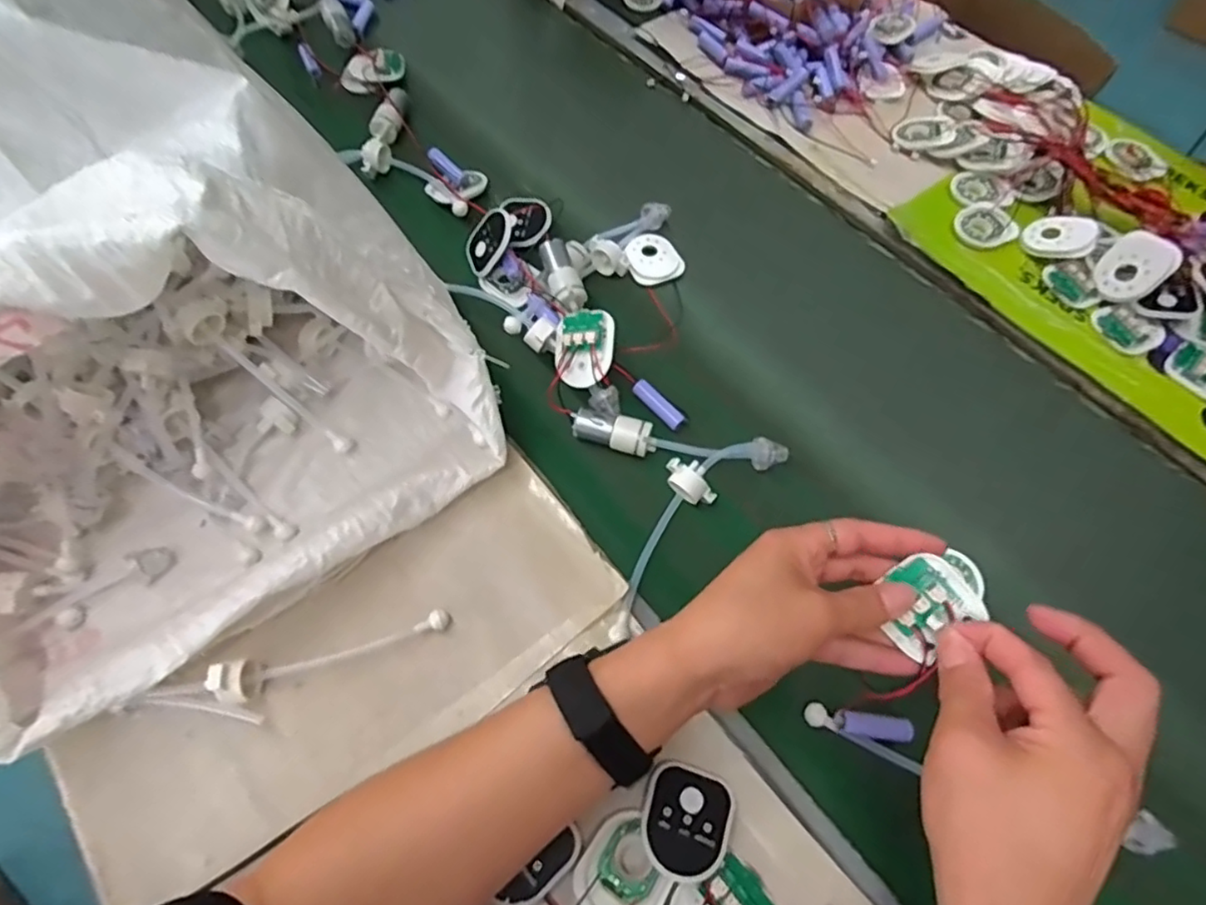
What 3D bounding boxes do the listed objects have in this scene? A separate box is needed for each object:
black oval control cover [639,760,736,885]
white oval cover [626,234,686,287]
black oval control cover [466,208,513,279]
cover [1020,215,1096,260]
[{"bbox_3d":[0.048,0.210,0.359,0.048,0.012,0.055,16,64,9],"label":"black oval control cover"},{"bbox_3d":[0.047,-0.181,0.583,0.050,0.013,0.054,-17,63,-8],"label":"white oval cover"},{"bbox_3d":[-0.102,-0.189,0.565,0.016,0.056,0.049,7,46,-47],"label":"black oval control cover"},{"bbox_3d":[0.416,-0.196,0.575,0.060,0.009,0.048,6,69,20],"label":"cover"}]

